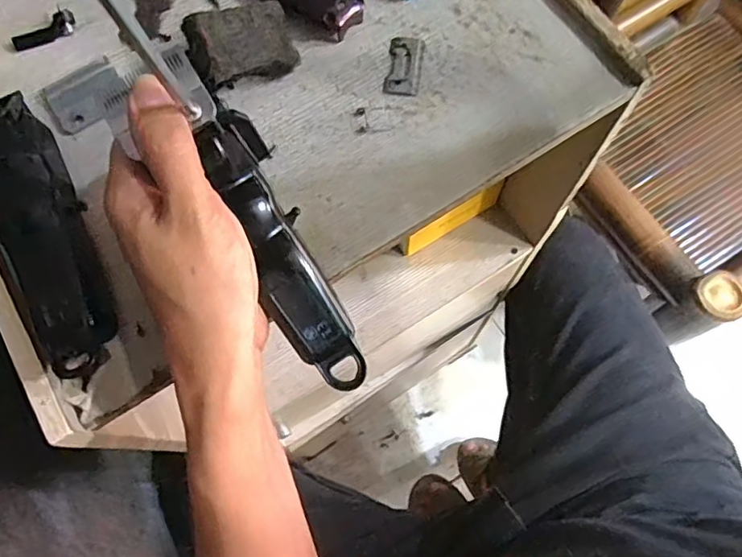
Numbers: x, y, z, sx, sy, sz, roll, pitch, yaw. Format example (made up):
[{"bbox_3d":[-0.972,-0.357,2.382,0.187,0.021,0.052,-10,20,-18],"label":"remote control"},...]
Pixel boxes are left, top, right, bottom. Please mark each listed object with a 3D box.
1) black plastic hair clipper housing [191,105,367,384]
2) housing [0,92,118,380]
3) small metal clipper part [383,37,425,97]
[{"bbox_3d":[-0.047,-0.012,0.305,0.033,0.041,0.152,-26,111,-7],"label":"black plastic hair clipper housing"},{"bbox_3d":[-0.178,-0.025,0.315,0.046,0.039,0.157,-31,73,-9],"label":"housing"},{"bbox_3d":[0.021,-0.134,0.360,0.021,0.004,0.039,8,71,5],"label":"small metal clipper part"}]

